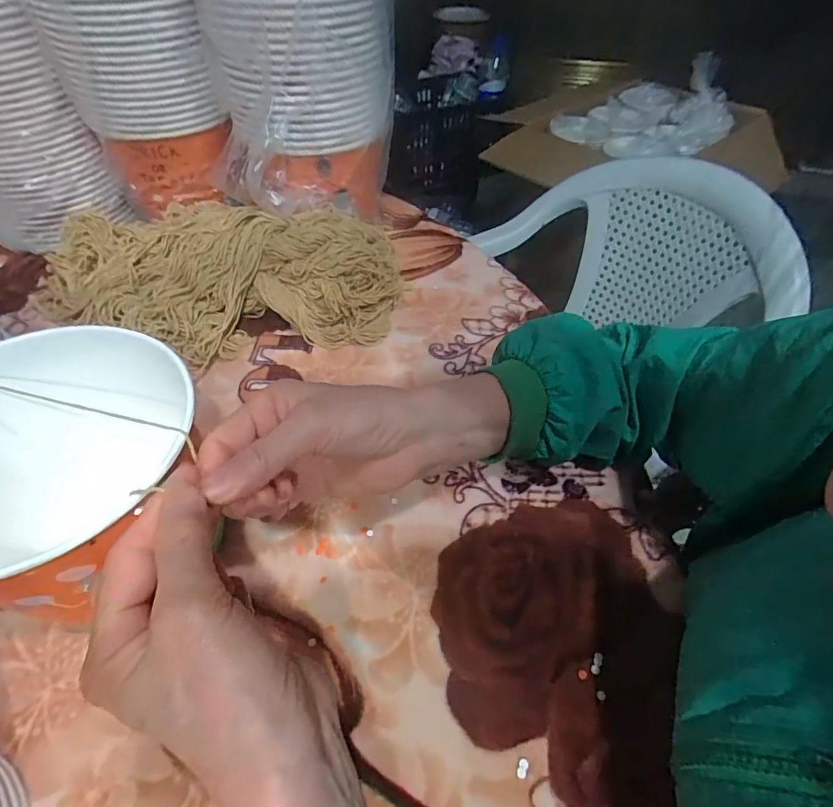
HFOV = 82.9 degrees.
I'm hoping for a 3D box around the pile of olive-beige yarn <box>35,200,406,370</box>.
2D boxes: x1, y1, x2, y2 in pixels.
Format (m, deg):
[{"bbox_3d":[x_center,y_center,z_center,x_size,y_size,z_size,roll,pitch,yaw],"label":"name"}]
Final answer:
[{"bbox_3d":[-0.200,-0.124,0.477,0.369,0.087,0.161,-7,50,-6],"label":"pile of olive-beige yarn"}]

